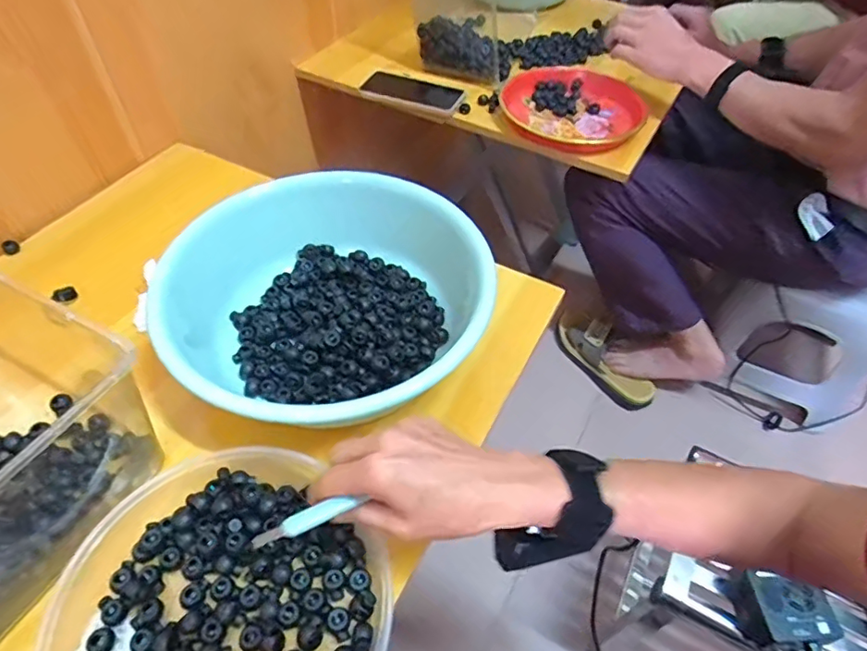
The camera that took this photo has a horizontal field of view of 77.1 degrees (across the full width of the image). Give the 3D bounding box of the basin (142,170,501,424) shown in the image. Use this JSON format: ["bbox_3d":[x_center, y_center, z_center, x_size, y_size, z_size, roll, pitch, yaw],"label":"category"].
[{"bbox_3d":[-0.097,-0.014,0.525,0.275,0.111,0.273,1,51,-1],"label":"basin"}]

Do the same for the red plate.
[{"bbox_3d":[0.214,-0.337,0.842,0.215,0.039,0.199,17,52,11],"label":"red plate"}]

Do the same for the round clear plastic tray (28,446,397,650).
[{"bbox_3d":[-0.156,0.198,0.384,0.220,0.040,0.228,1,51,-1],"label":"round clear plastic tray"}]

